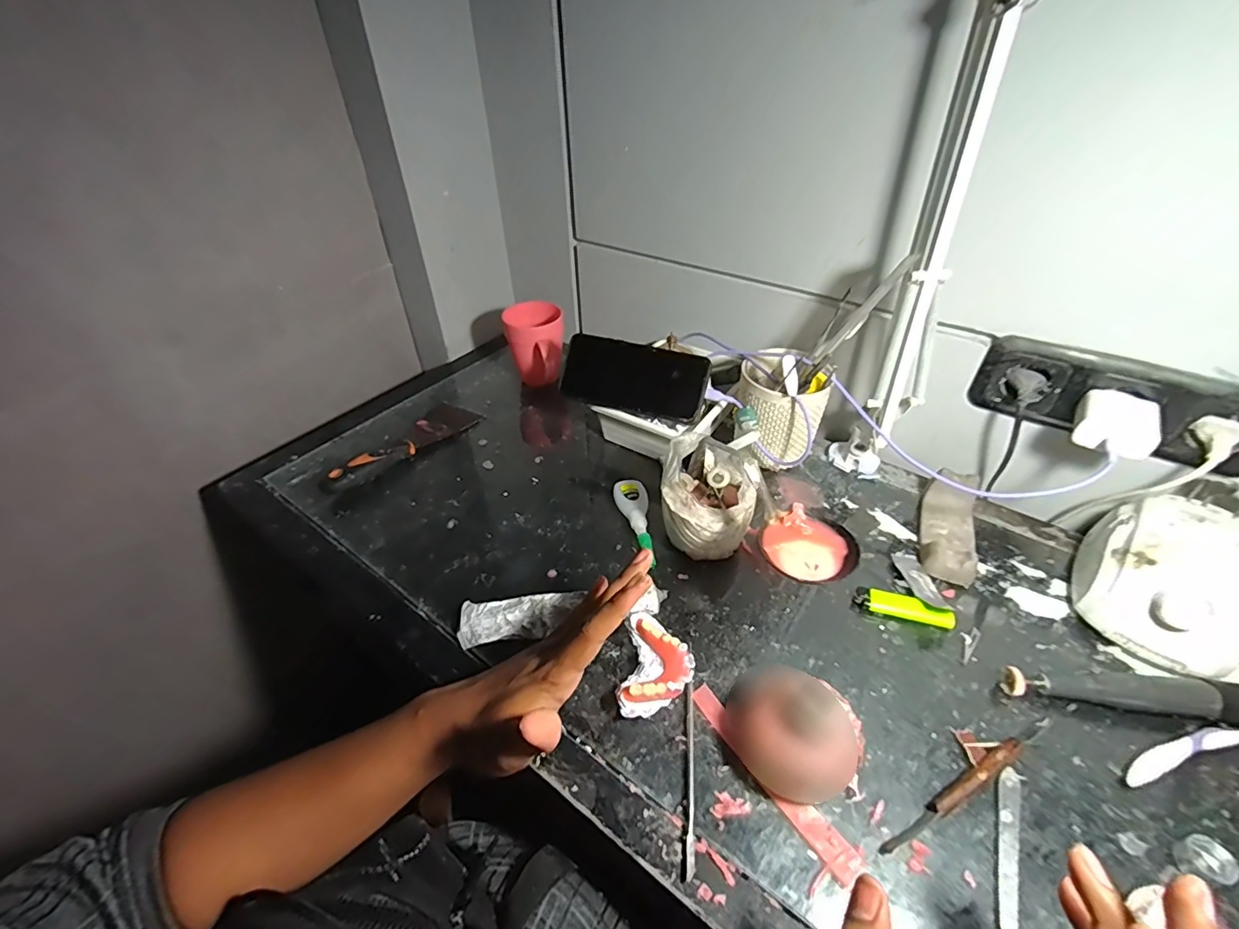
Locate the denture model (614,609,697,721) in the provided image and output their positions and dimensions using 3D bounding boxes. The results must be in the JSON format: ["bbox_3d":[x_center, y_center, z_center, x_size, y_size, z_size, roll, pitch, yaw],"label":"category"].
[{"bbox_3d":[0.030,0.162,0.413,0.053,0.038,0.070,6,42,8],"label":"denture model"}]

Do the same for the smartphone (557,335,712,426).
[{"bbox_3d":[0.016,-0.098,0.598,0.163,0.075,0.012,14,8,14],"label":"smartphone"}]

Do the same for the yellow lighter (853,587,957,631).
[{"bbox_3d":[0.253,0.128,0.465,0.079,0.016,0.020,14,44,16],"label":"yellow lighter"}]

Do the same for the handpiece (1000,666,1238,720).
[{"bbox_3d":[0.414,0.177,0.394,0.223,0.029,0.025,4,42,6],"label":"handpiece"}]

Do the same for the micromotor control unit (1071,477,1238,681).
[{"bbox_3d":[0.469,0.093,0.446,0.102,0.087,0.155,24,48,26],"label":"micromotor control unit"}]

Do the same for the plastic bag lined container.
[{"bbox_3d":[0.084,0.033,0.509,0.092,0.102,0.092,-11,43,-11],"label":"plastic bag lined container"}]

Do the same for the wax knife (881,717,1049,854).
[{"bbox_3d":[0.243,0.218,0.361,0.164,0.013,0.012,-20,45,-20],"label":"wax knife"}]

